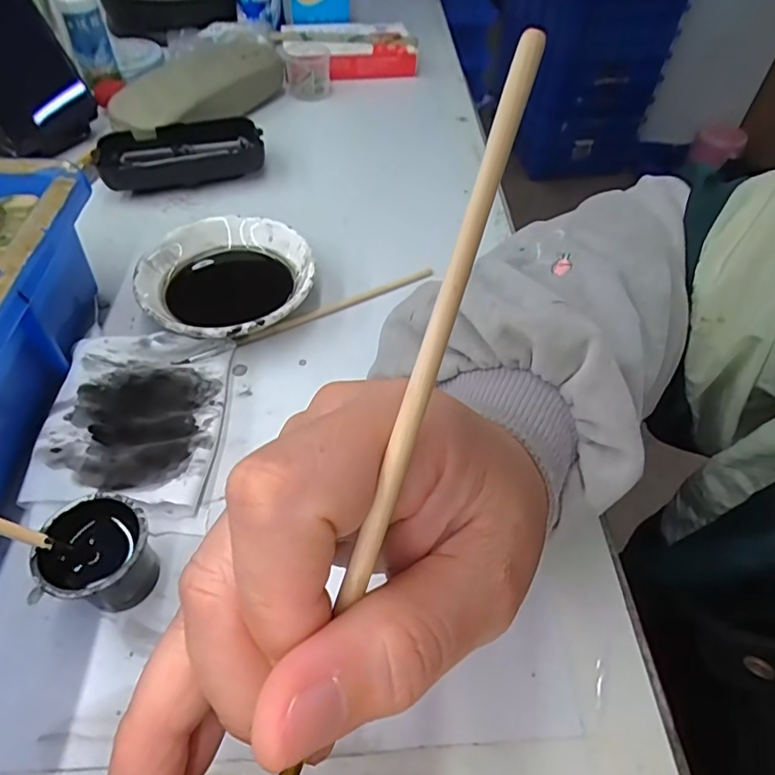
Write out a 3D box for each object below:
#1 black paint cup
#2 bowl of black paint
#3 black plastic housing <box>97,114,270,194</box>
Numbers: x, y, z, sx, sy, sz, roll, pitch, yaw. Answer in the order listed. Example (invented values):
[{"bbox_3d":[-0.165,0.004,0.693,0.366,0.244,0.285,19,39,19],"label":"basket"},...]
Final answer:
[{"bbox_3d":[-0.105,0.065,0.203,0.035,0.036,0.037,1,50,-2],"label":"black paint cup"},{"bbox_3d":[-0.089,-0.058,0.305,0.091,0.026,0.094,1,50,-2],"label":"bowl of black paint"},{"bbox_3d":[-0.146,-0.166,0.390,0.107,0.027,0.048,-12,52,-13],"label":"black plastic housing"}]

